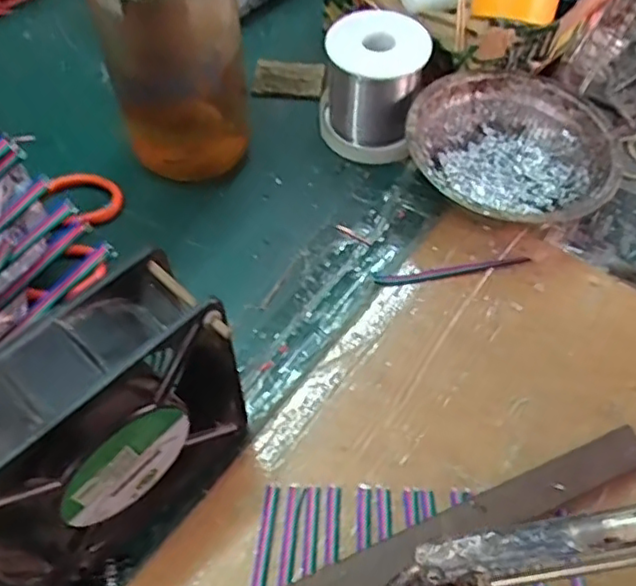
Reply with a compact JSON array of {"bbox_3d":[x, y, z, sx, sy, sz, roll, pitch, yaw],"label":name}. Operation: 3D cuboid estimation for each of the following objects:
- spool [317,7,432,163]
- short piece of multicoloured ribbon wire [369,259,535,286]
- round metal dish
[{"bbox_3d":[0.035,-0.136,0.433,0.068,0.074,0.068,0,54,0],"label":"spool"},{"bbox_3d":[0.080,-0.013,0.385,0.094,0.004,0.012,-6,54,-5],"label":"short piece of multicoloured ribbon wire"},{"bbox_3d":[0.120,-0.083,0.411,0.124,0.045,0.125,0,54,0],"label":"round metal dish"}]

